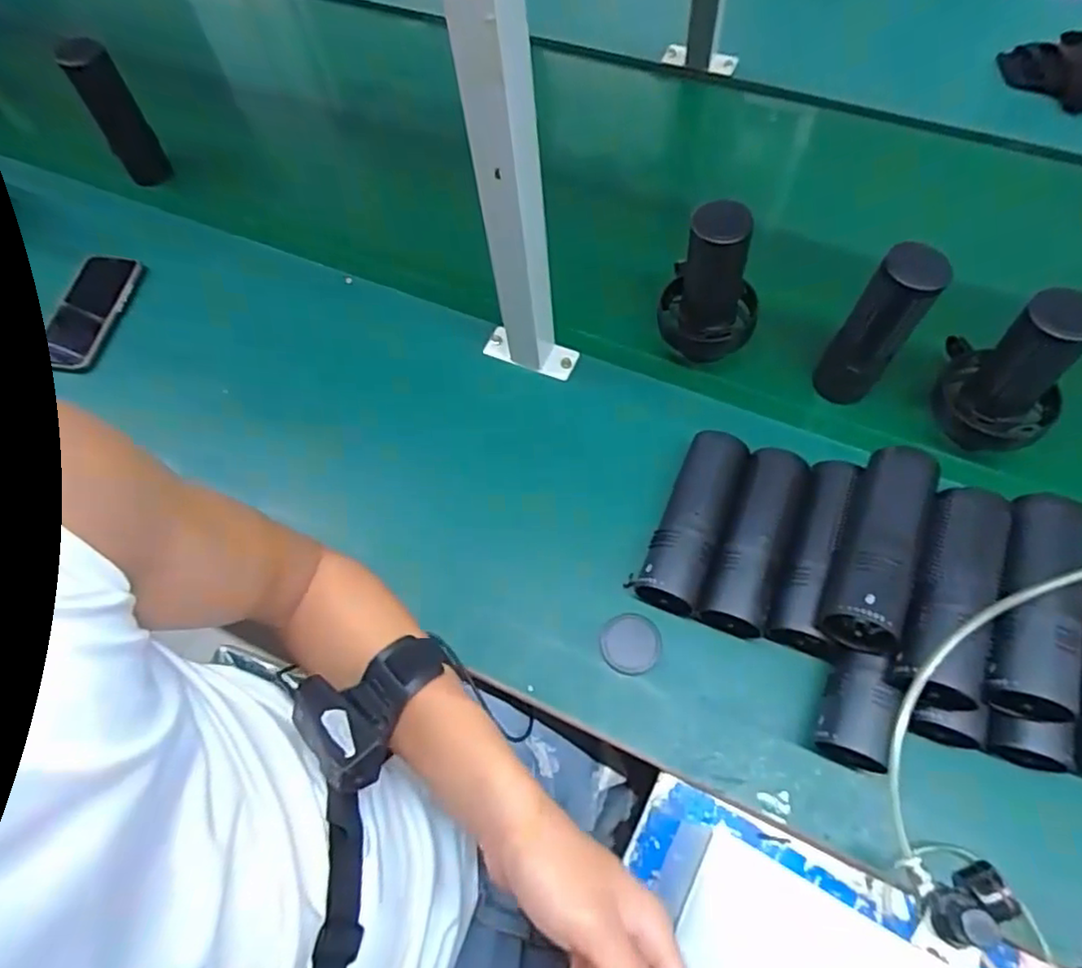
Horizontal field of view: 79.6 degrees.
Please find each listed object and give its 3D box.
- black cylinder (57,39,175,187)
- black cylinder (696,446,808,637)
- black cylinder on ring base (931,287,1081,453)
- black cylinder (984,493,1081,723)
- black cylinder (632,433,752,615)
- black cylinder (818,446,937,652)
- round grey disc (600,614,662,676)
[{"bbox_3d":[-0.536,-0.465,0.825,0.056,0.158,0.047,-33,67,-11],"label":"black cylinder"},{"bbox_3d":[0.189,0.049,0.578,0.058,0.052,0.170,20,68,13],"label":"black cylinder"},{"bbox_3d":[0.413,-0.104,0.562,0.083,0.153,0.110,-43,69,-14],"label":"black cylinder on ring base"},{"bbox_3d":[0.366,0.082,0.483,0.062,0.050,0.168,17,68,12],"label":"black cylinder"},{"bbox_3d":[0.138,0.034,0.587,0.055,0.050,0.166,20,68,13],"label":"black cylinder"},{"bbox_3d":[0.268,0.045,0.516,0.059,0.066,0.170,21,69,13],"label":"black cylinder"},{"bbox_3d":[0.078,0.140,0.565,0.051,0.011,0.053,-2,65,4],"label":"round grey disc"}]

